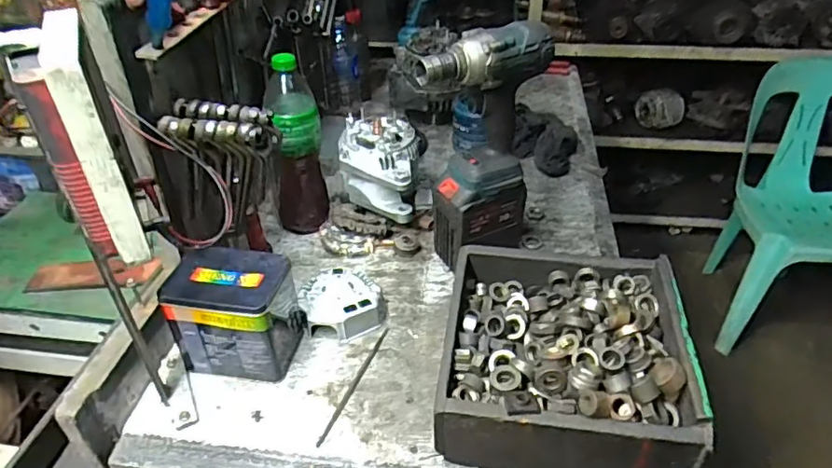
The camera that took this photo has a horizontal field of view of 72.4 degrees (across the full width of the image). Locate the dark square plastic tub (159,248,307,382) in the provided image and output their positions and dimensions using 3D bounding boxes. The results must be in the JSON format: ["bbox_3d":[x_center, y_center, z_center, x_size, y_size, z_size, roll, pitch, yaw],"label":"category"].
[{"bbox_3d":[-0.209,0.093,0.667,0.121,0.122,0.094,6,38,9],"label":"dark square plastic tub"}]

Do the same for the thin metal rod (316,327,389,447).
[{"bbox_3d":[-0.070,0.173,0.663,0.008,0.005,0.173,13,39,18],"label":"thin metal rod"}]

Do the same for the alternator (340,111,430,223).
[{"bbox_3d":[-0.054,-0.102,0.871,0.122,0.110,0.131,4,37,7],"label":"alternator"}]

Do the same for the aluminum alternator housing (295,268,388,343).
[{"bbox_3d":[-0.097,0.089,0.748,0.106,0.036,0.106,-1,37,0],"label":"aluminum alternator housing"}]

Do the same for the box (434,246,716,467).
[{"bbox_3d":[0.158,0.126,0.624,0.239,0.104,0.245,5,37,8],"label":"box"}]

